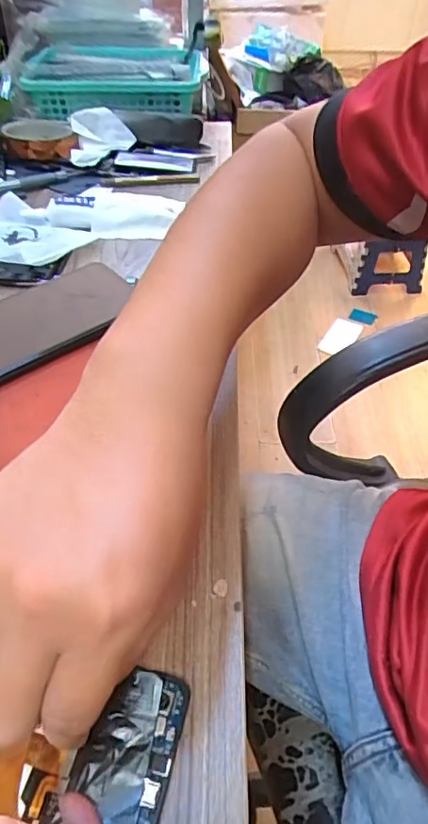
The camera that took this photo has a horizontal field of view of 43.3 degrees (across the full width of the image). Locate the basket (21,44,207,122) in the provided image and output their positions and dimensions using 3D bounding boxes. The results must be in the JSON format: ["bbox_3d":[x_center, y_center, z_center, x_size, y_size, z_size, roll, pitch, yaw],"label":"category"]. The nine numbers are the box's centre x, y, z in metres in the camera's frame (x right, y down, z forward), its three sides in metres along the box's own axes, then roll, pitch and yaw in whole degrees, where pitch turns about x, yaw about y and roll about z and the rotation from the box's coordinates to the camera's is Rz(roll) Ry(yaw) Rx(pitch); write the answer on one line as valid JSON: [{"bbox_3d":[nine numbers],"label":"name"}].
[{"bbox_3d":[-0.120,-0.458,0.726,0.213,0.056,0.180,8,48,8],"label":"basket"}]

